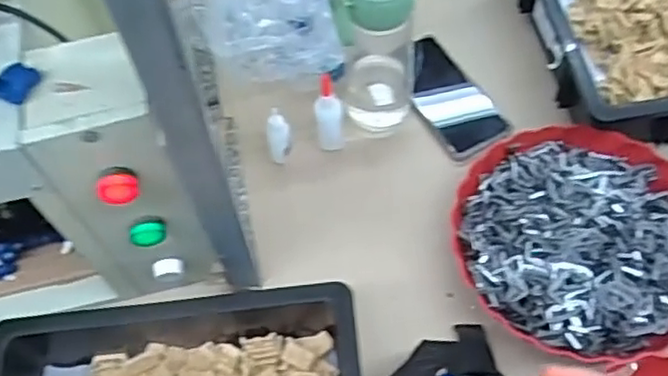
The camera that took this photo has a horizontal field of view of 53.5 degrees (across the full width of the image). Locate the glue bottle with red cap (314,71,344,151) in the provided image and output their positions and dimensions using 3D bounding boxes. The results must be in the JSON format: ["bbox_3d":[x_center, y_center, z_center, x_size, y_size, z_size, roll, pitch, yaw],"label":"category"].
[{"bbox_3d":[-0.005,-0.076,0.709,0.029,0.092,0.034,-8,57,-1],"label":"glue bottle with red cap"}]

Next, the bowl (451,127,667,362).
[{"bbox_3d":[0.241,0.047,0.643,0.236,0.063,0.235,-2,57,3],"label":"bowl"}]

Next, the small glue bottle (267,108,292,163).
[{"bbox_3d":[-0.059,-0.055,0.706,0.025,0.071,0.019,-14,58,-5],"label":"small glue bottle"}]

